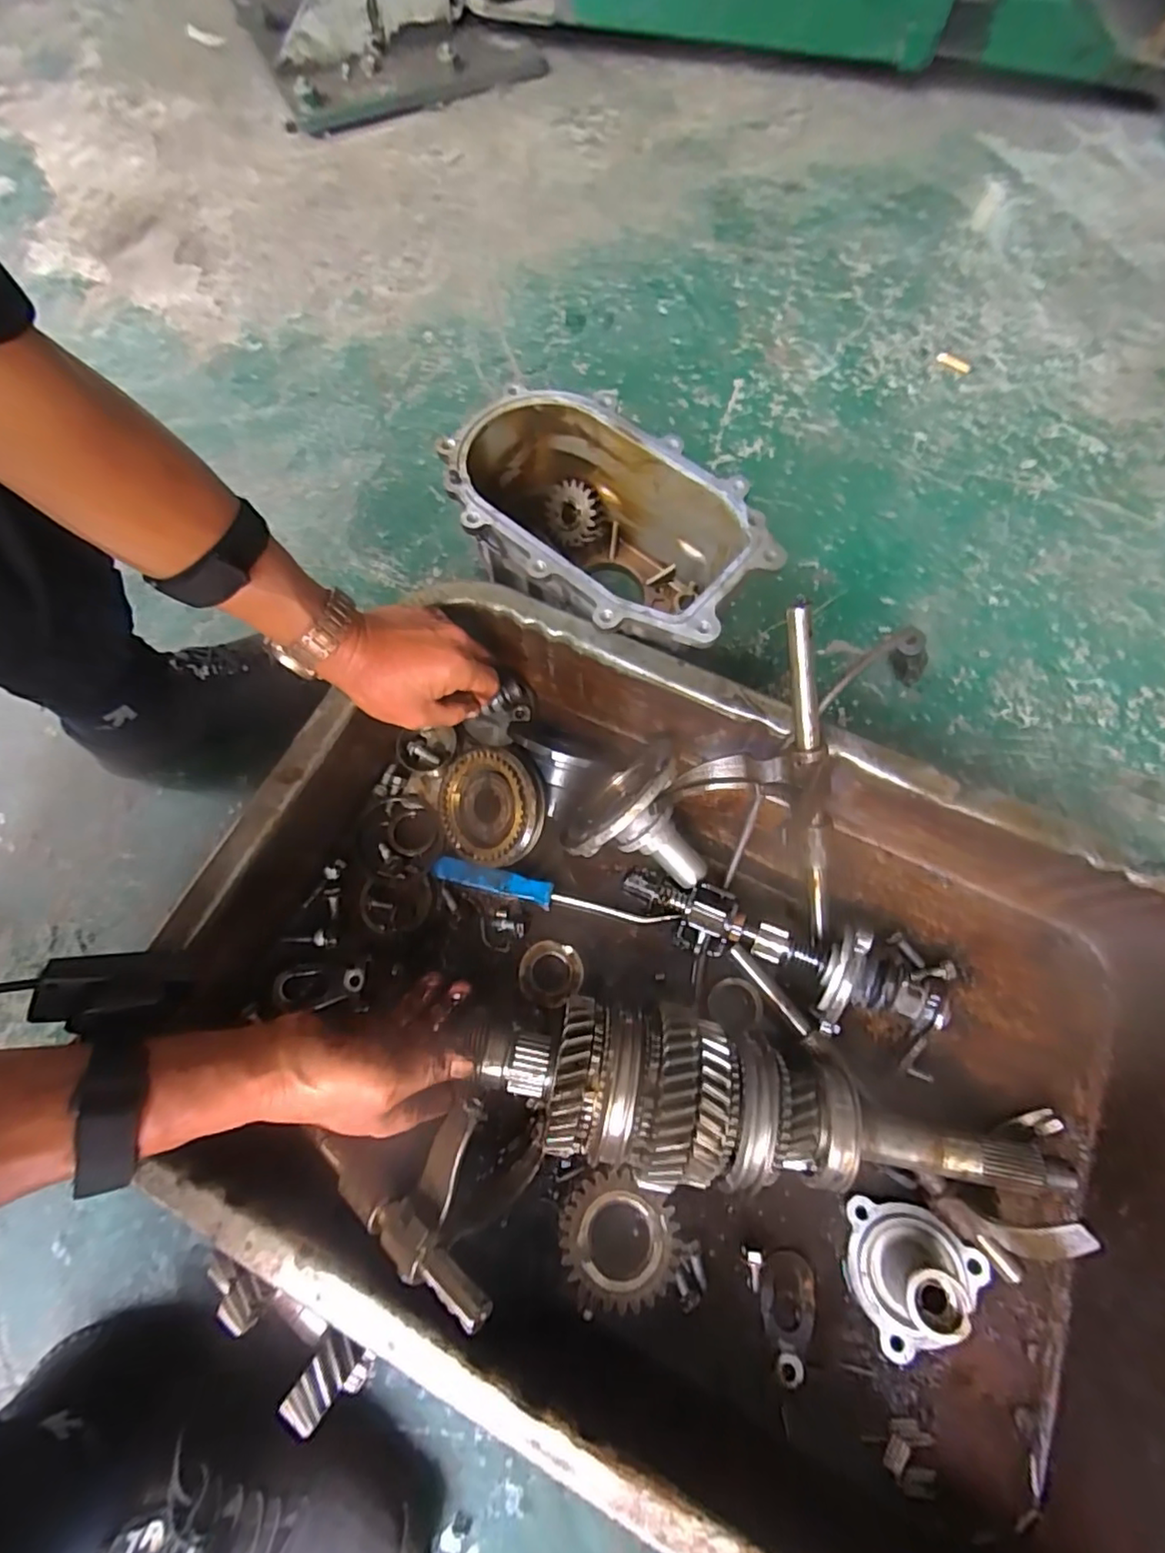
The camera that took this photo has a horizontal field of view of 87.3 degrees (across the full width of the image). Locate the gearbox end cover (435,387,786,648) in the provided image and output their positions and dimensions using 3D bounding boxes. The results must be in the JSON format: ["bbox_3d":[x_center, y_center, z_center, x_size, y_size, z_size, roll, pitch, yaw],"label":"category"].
[{"bbox_3d":[0.015,-0.192,0.522,0.264,0.124,0.154,39,76,14],"label":"gearbox end cover"}]

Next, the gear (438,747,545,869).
[{"bbox_3d":[-0.074,0.024,0.476,0.086,0.022,0.088,1,91,27],"label":"gear"}]

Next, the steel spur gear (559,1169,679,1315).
[{"bbox_3d":[0.022,0.288,0.380,0.069,0.020,0.069,-1,70,2],"label":"steel spur gear"}]

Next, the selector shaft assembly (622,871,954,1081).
[{"bbox_3d":[0.141,0.124,0.437,0.235,0.071,0.081,21,72,9],"label":"selector shaft assembly"}]

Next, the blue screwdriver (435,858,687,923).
[{"bbox_3d":[-0.024,0.095,0.482,0.193,0.017,0.019,14,71,7],"label":"blue screwdriver"}]

